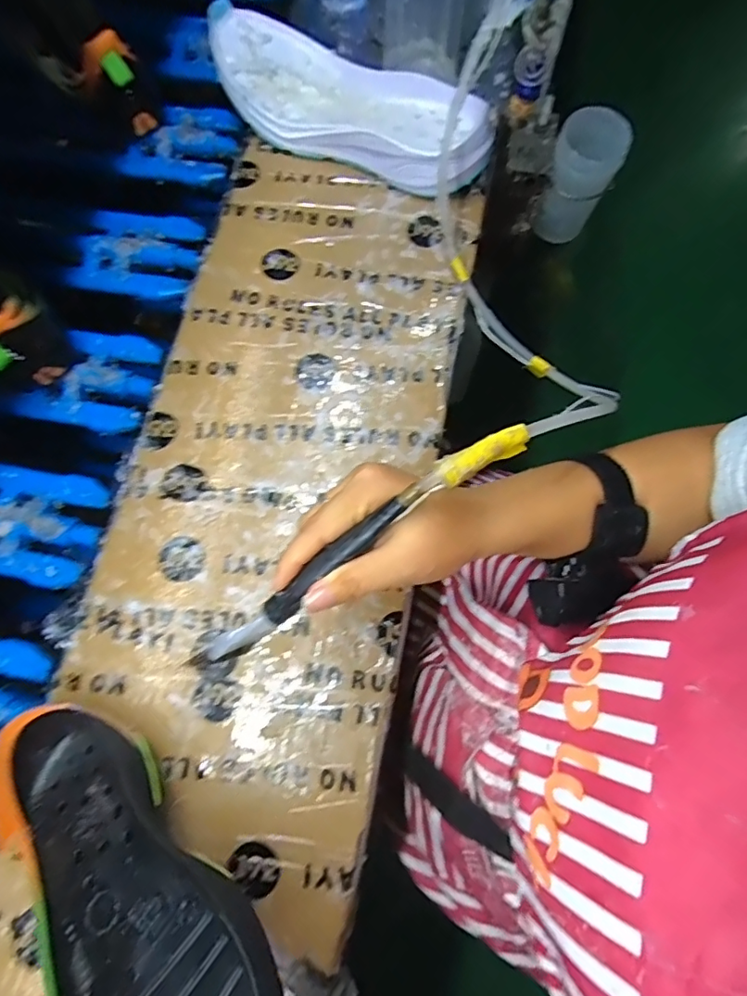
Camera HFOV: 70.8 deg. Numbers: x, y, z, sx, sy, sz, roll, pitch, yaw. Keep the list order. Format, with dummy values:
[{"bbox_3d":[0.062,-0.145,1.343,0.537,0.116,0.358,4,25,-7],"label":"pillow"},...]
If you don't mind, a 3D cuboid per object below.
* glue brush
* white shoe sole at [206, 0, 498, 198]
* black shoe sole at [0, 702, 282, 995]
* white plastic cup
[{"bbox_3d":[-0.011,0.028,0.272,0.209,0.027,0.014,-38,76,12],"label":"glue brush"},{"bbox_3d":[-0.025,-0.356,0.476,0.278,0.055,0.106,31,77,9],"label":"white shoe sole"},{"bbox_3d":[-0.133,0.211,0.274,0.241,0.048,0.093,29,76,35],"label":"black shoe sole"},{"bbox_3d":[0.240,-0.371,0.611,0.070,0.124,0.071,0,76,1],"label":"white plastic cup"}]

